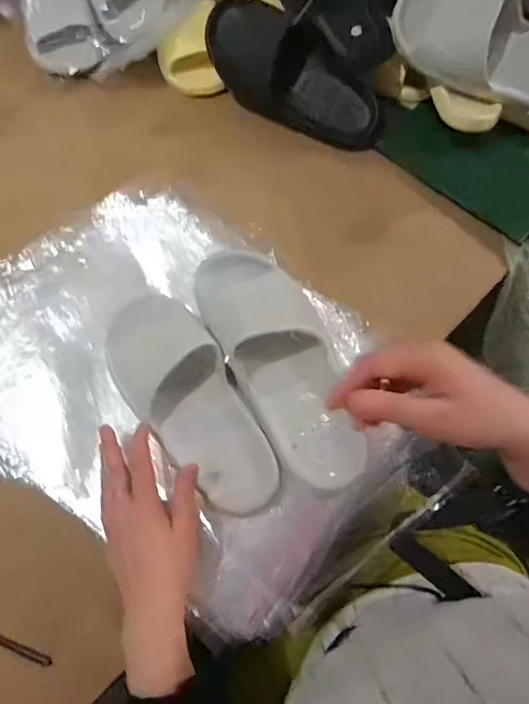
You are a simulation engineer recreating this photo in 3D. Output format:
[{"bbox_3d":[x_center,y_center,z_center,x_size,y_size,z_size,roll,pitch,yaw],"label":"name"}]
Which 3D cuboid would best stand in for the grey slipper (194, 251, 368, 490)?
[{"bbox_3d":[0.022,0.008,0.508,0.111,0.060,0.271,-25,78,-8],"label":"grey slipper"}]

